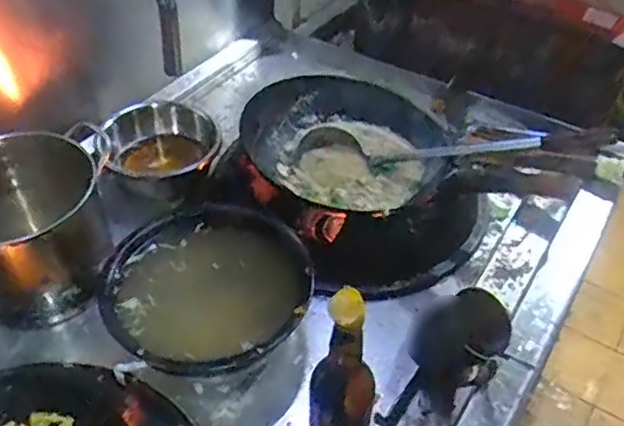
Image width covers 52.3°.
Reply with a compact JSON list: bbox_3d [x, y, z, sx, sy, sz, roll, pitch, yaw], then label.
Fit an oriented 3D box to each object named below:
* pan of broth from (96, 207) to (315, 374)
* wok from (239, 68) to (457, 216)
[{"bbox_3d":[-0.143,0.110,0.872,0.270,0.079,0.261,1,43,-1],"label":"pan of broth"},{"bbox_3d":[0.073,-0.121,1.108,0.325,0.124,0.300,1,43,-1],"label":"wok"}]

